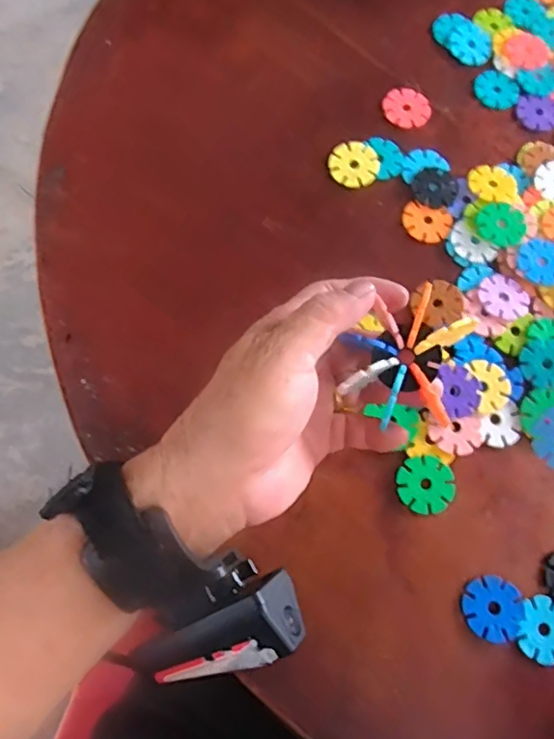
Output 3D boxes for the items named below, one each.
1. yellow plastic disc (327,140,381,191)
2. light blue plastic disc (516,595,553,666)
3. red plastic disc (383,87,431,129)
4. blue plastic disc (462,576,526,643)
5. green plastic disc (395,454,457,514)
[{"bbox_3d":[0.053,-0.140,0.393,0.034,0.005,0.034,1,72,-2],"label":"yellow plastic disc"},{"bbox_3d":[0.142,0.137,0.303,0.030,0.004,0.031,1,72,-2],"label":"light blue plastic disc"},{"bbox_3d":[0.093,-0.187,0.412,0.033,0.004,0.032,1,72,-2],"label":"red plastic disc"},{"bbox_3d":[0.115,0.126,0.306,0.031,0.004,0.030,1,72,-2],"label":"blue plastic disc"},{"bbox_3d":[0.084,0.064,0.324,0.032,0.004,0.030,1,72,-2],"label":"green plastic disc"}]

